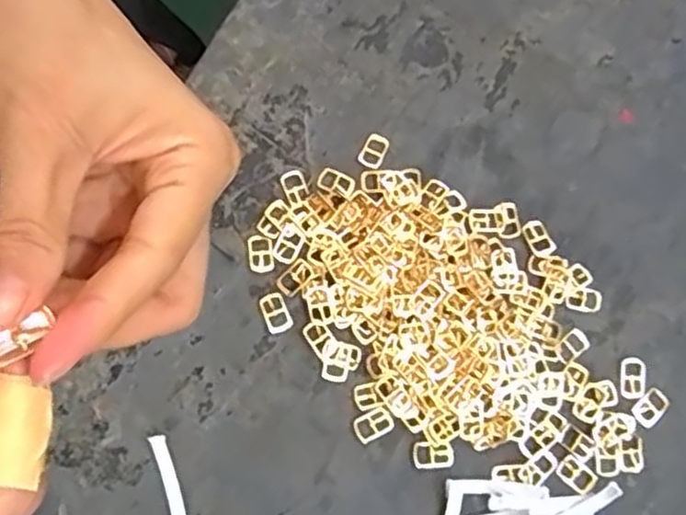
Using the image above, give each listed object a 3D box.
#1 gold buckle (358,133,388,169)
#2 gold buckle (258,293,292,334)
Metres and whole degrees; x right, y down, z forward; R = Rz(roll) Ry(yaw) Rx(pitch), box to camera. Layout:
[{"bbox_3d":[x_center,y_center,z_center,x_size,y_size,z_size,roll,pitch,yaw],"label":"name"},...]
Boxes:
[{"bbox_3d":[0.015,-0.054,0.365,0.012,0.004,0.018,24,76,5],"label":"gold buckle"},{"bbox_3d":[-0.032,0.026,0.341,0.012,0.004,0.019,-23,77,-7],"label":"gold buckle"}]

